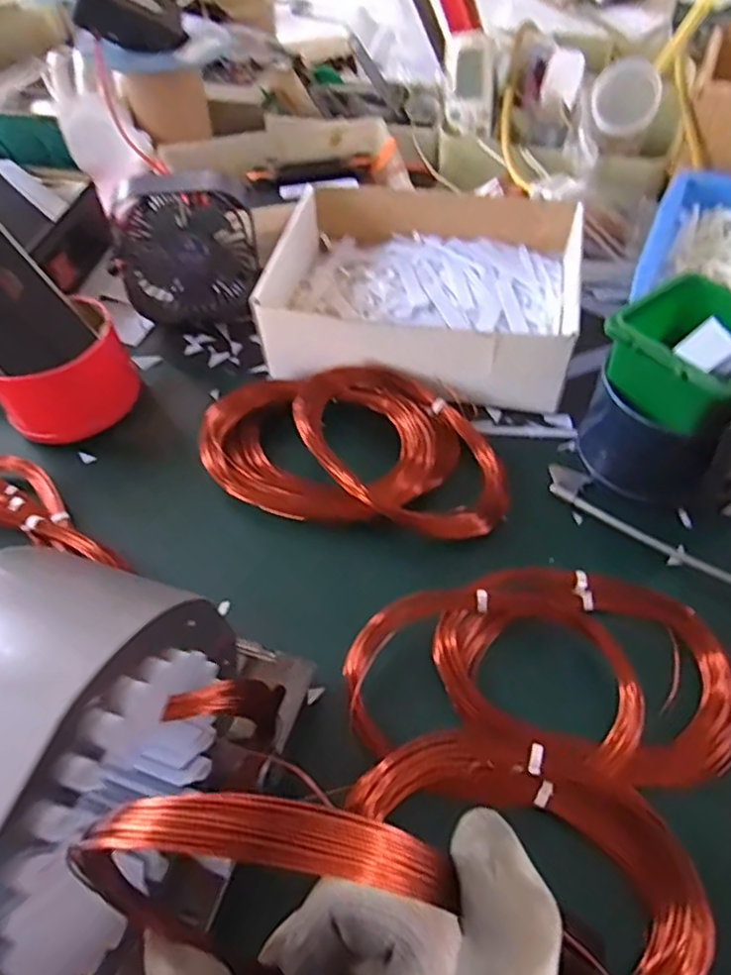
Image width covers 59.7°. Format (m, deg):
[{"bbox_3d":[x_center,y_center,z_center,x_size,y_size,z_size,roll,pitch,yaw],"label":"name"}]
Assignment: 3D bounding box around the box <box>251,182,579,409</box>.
[{"bbox_3d":[0.047,-0.168,0.534,0.232,0.067,0.190,8,54,9],"label":"box"}]

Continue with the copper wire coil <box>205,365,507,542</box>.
[{"bbox_3d":[-0.008,-0.028,0.462,0.222,0.055,0.116,11,55,11],"label":"copper wire coil"}]

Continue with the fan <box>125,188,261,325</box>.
[{"bbox_3d":[-0.154,-0.204,0.560,0.118,0.104,0.059,-18,54,-10],"label":"fan"}]

